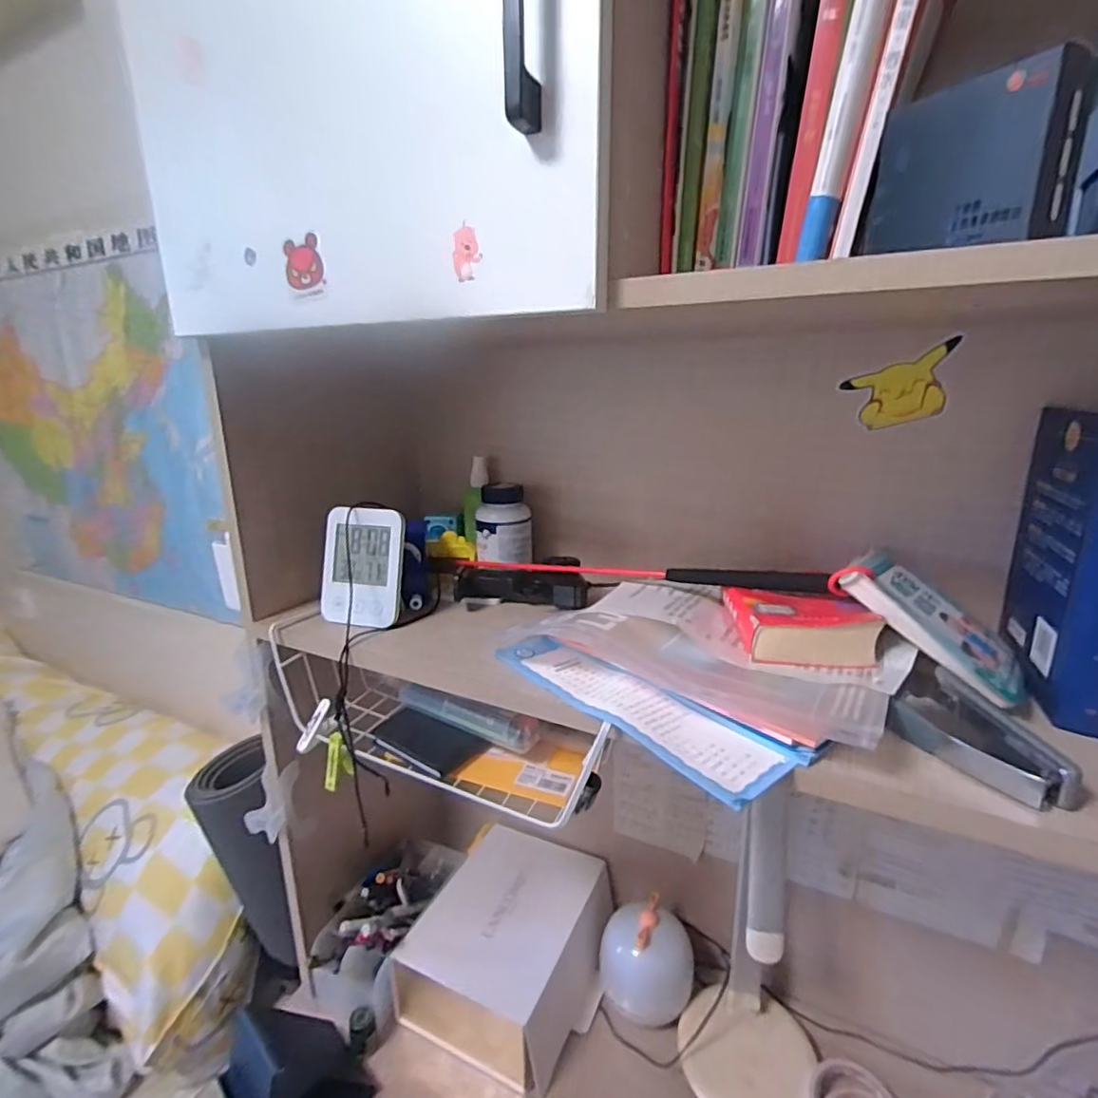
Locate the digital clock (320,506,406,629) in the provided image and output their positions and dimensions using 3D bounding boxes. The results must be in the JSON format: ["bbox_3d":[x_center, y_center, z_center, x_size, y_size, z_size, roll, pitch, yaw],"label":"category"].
[{"bbox_3d":[-0.193,0.018,0.598,0.086,0.118,0.018,6,0,10],"label":"digital clock"}]

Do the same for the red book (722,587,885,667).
[{"bbox_3d":[0.207,0.059,0.493,0.097,0.032,0.091,-1,16,1],"label":"red book"}]

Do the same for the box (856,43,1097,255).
[{"bbox_3d":[0.235,-0.212,0.331,0.036,0.079,0.097,-9,17,-25],"label":"box"}]

